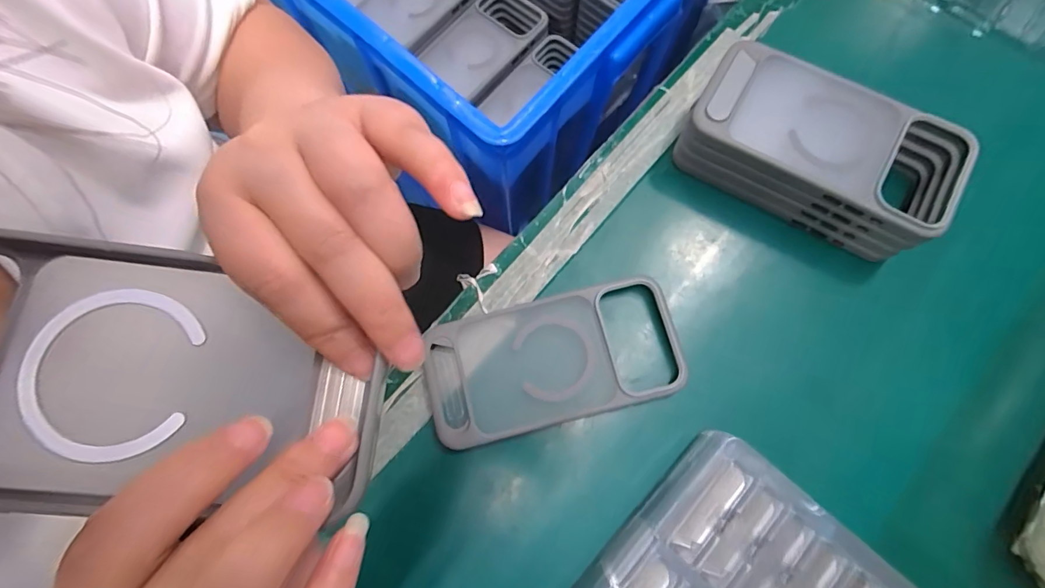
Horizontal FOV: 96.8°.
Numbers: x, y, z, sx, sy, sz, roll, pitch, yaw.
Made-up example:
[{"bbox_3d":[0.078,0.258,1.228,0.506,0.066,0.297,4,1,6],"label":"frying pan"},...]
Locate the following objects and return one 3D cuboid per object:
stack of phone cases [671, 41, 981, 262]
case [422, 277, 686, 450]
[{"bbox_3d":[0.202,-0.094,0.320,0.173,0.061,0.082,30,80,7],"label":"stack of phone cases"},{"bbox_3d":[0.019,0.045,0.309,0.166,0.016,0.079,-13,77,-2],"label":"case"}]

